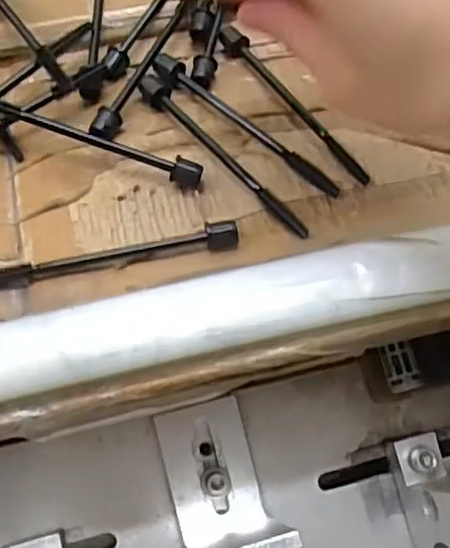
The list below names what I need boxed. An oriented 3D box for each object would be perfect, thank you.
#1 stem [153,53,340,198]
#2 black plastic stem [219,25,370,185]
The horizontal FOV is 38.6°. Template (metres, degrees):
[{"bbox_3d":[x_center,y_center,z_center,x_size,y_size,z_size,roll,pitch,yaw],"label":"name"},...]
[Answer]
[{"bbox_3d":[0.008,-0.064,0.267,0.100,0.011,0.010,37,62,22],"label":"stem"},{"bbox_3d":[0.030,-0.075,0.275,0.008,0.014,0.099,-30,61,-21],"label":"black plastic stem"}]

